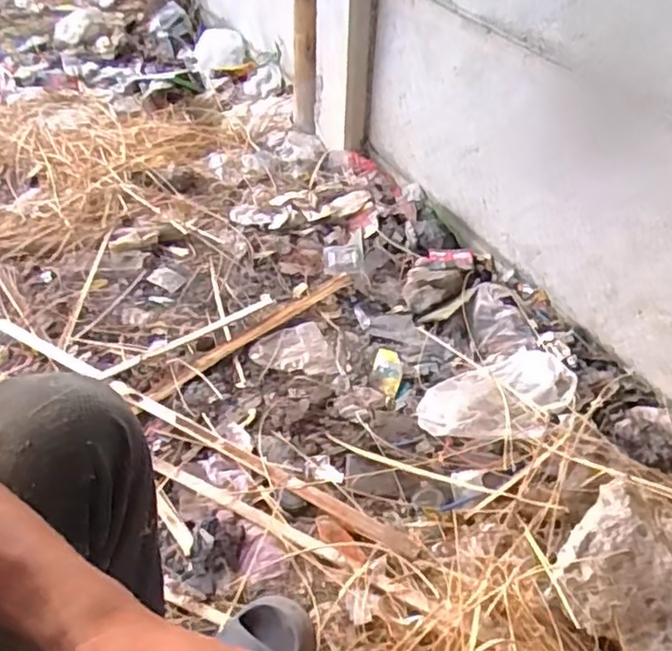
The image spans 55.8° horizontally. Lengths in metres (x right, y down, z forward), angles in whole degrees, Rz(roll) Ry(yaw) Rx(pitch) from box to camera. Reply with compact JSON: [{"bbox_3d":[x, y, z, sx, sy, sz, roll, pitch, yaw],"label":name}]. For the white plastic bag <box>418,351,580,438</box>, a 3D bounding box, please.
[{"bbox_3d":[0.260,0.117,1.031,0.248,0.050,0.165,-13,44,-11],"label":"white plastic bag"}]

